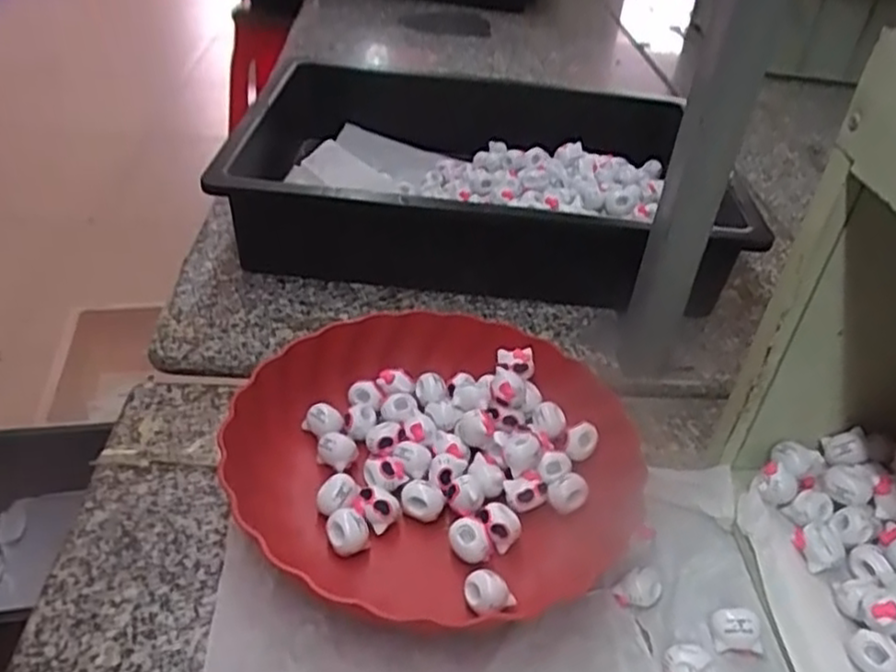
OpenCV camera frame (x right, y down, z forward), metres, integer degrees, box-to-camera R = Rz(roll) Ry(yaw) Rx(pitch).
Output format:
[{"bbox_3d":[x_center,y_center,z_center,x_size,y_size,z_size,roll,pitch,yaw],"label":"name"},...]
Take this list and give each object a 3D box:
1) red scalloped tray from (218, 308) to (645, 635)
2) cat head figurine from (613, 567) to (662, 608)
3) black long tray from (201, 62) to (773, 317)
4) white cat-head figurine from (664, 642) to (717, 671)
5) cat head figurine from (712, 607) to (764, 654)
[{"bbox_3d":[-0.010,0.073,0.458,0.244,0.043,0.239,-13,41,-22],"label":"red scalloped tray"},{"bbox_3d":[0.107,0.141,0.408,0.027,0.017,0.015,-11,40,-20],"label":"cat head figurine"},{"bbox_3d":[0.022,-0.157,0.720,0.450,0.099,0.320,5,37,0],"label":"black long tray"},{"bbox_3d":[0.124,0.172,0.374,0.023,0.023,0.018,-3,38,-10],"label":"white cat-head figurine"},{"bbox_3d":[0.156,0.159,0.394,0.024,0.021,0.017,8,38,3],"label":"cat head figurine"}]

